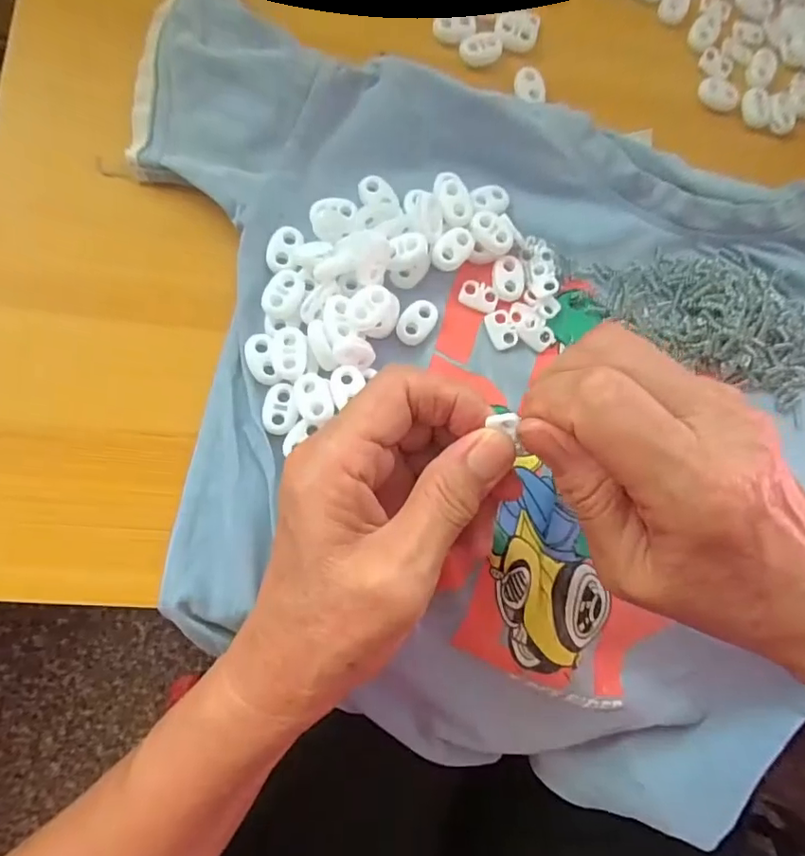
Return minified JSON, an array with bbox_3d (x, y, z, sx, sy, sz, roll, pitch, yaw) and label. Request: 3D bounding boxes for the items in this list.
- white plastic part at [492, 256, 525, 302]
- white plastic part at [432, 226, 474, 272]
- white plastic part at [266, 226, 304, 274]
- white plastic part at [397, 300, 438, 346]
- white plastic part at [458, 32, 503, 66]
[{"bbox_3d":[0.052,-0.072,0.263,0.015,0.004,0.022,5,86,-7],"label":"white plastic part"},{"bbox_3d":[0.024,-0.084,0.254,0.024,0.004,0.015,-44,93,-8],"label":"white plastic part"},{"bbox_3d":[-0.054,-0.081,0.248,0.014,0.004,0.023,16,85,-6],"label":"white plastic part"},{"bbox_3d":[0.007,-0.049,0.253,0.014,0.004,0.023,39,82,-4],"label":"white plastic part"},{"bbox_3d":[0.041,-0.194,0.280,0.021,0.006,0.013,-7,87,-8],"label":"white plastic part"}]

